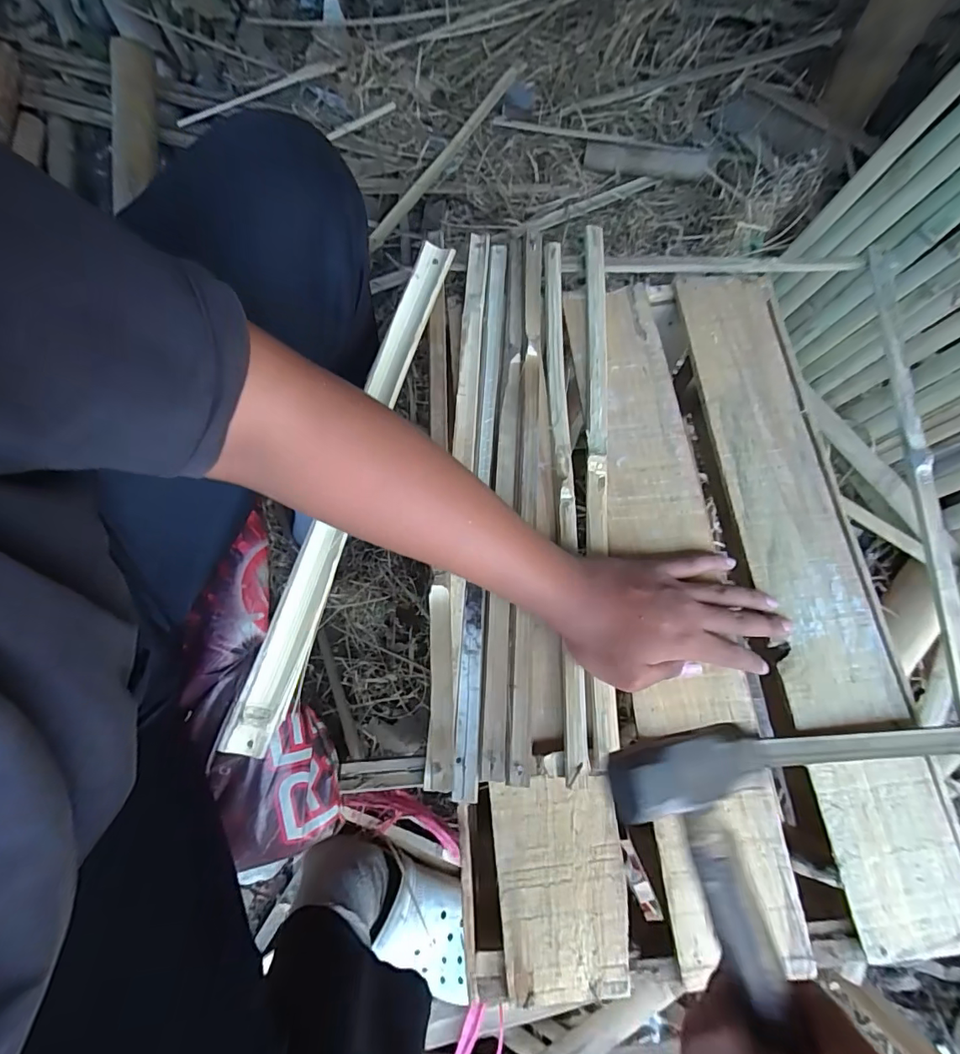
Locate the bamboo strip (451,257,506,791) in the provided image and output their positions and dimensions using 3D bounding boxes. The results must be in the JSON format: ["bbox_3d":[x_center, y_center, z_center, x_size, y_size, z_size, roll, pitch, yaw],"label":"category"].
[{"bbox_3d":[0.003,-0.046,0.437,0.020,0.014,0.515,3,71,3],"label":"bamboo strip"}]

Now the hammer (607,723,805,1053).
[{"bbox_3d":[0.137,0.232,0.213,0.080,0.025,0.265,-15,71,-3],"label":"hammer"}]

